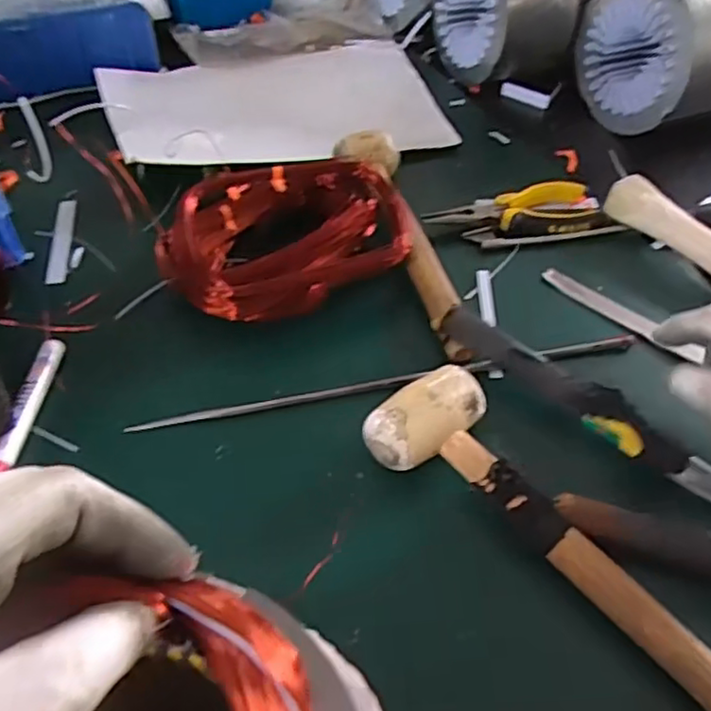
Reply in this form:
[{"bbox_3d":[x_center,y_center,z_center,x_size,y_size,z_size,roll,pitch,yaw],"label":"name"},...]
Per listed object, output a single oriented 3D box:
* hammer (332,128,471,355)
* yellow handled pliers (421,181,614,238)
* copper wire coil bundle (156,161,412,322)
[{"bbox_3d":[0.034,-0.098,0.520,0.058,0.053,0.241,-10,51,-7],"label":"hammer"},{"bbox_3d":[0.142,-0.125,0.565,0.153,0.014,0.053,-10,51,-8],"label":"yellow handled pliers"},{"bbox_3d":[-0.062,-0.100,0.523,0.191,0.061,0.129,-20,53,-15],"label":"copper wire coil bundle"}]

